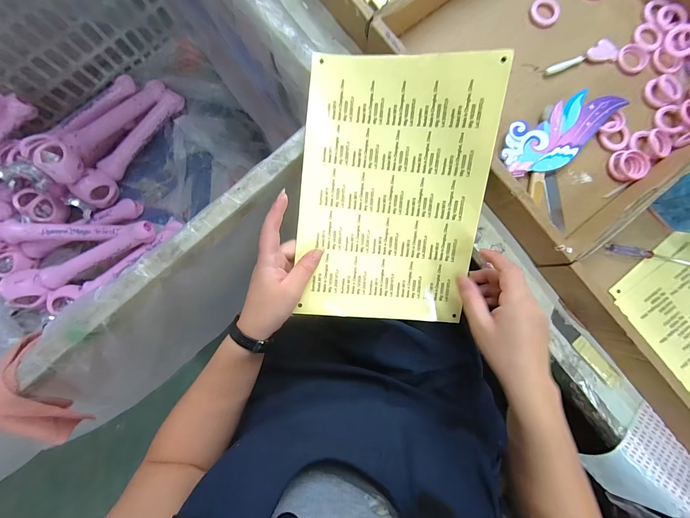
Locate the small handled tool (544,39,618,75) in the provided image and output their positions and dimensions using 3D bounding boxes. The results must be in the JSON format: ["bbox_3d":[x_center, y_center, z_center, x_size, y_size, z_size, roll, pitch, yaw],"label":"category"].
[{"bbox_3d":[0.302,-0.260,0.384,0.097,0.006,0.029,-14,86,-2],"label":"small handled tool"}]

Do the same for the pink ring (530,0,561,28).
[{"bbox_3d":[0.261,-0.321,0.389,0.037,0.012,0.030,37,86,2],"label":"pink ring"}]

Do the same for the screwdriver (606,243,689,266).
[{"bbox_3d":[0.378,-0.003,0.364,0.112,0.008,0.013,11,86,0],"label":"screwdriver"}]

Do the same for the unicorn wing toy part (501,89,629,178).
[{"bbox_3d":[0.267,-0.154,0.367,0.158,0.015,0.069,-24,87,-2],"label":"unicorn wing toy part"}]

